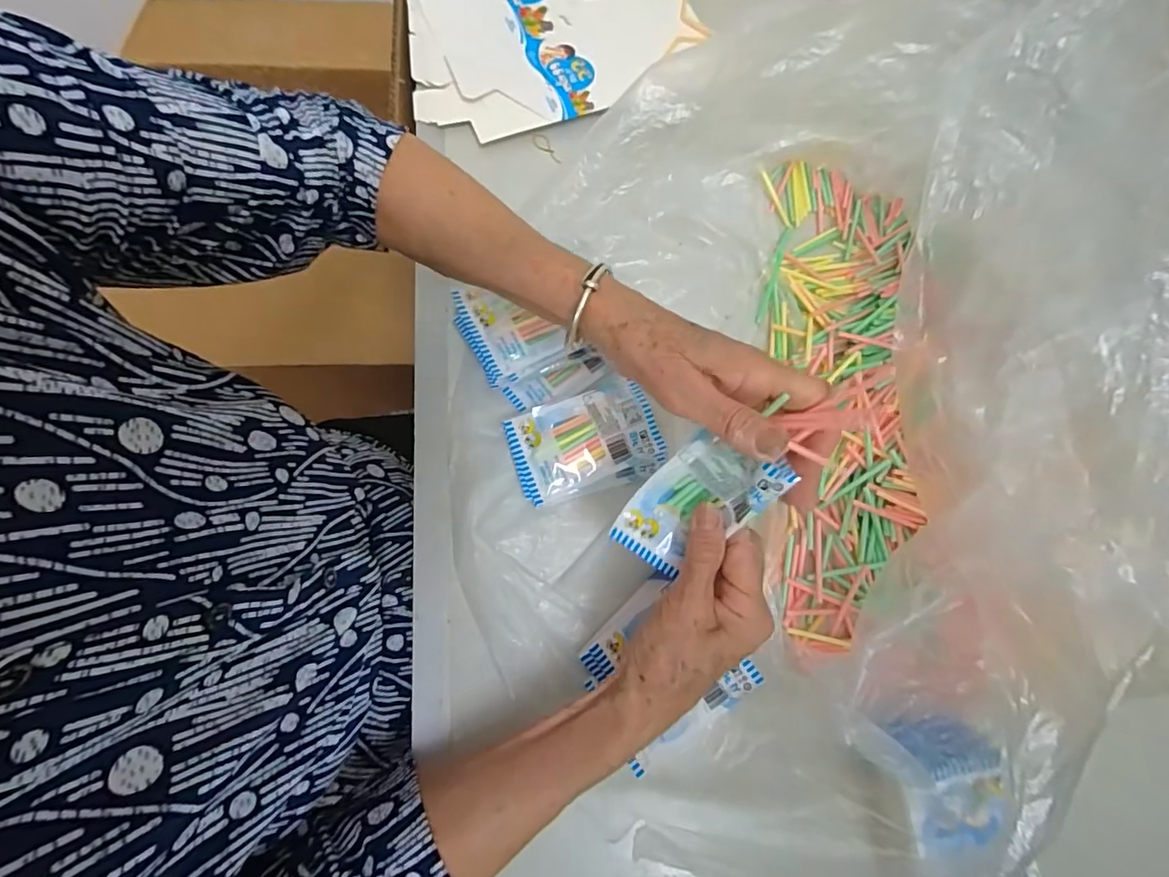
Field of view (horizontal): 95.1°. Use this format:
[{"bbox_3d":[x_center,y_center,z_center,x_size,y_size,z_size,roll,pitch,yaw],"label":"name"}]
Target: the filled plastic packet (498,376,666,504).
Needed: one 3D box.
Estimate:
[{"bbox_3d":[0.000,0.000,0.394,0.106,0.016,0.062,-20,73,-9],"label":"filled plastic packet"}]

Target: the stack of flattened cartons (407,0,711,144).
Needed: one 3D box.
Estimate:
[{"bbox_3d":[-0.031,-0.407,0.522,0.273,0.030,0.254,-6,71,-5],"label":"stack of flattened cartons"}]

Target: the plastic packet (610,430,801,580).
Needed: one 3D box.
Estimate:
[{"bbox_3d":[0.062,0.036,0.302,0.053,0.023,0.092,47,116,10],"label":"plastic packet"}]

